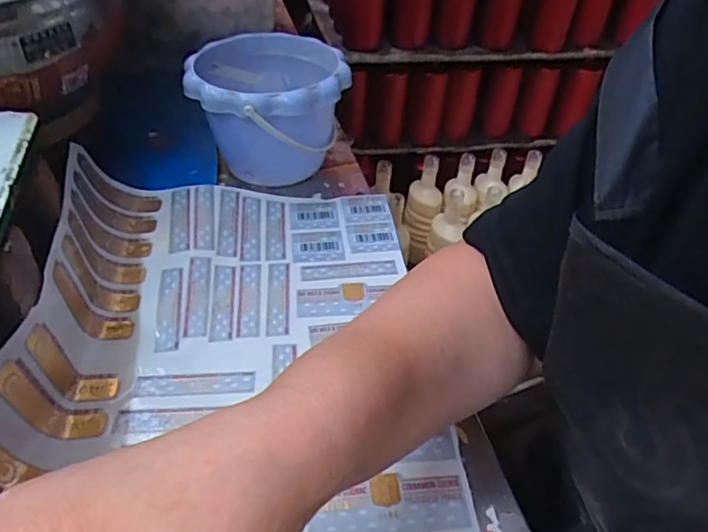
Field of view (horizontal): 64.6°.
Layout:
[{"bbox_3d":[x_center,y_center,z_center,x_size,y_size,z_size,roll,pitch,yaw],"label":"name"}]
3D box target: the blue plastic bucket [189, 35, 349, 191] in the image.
[{"bbox_3d":[-0.085,-0.151,0.578,0.154,0.117,0.157,4,42,2],"label":"blue plastic bucket"}]

